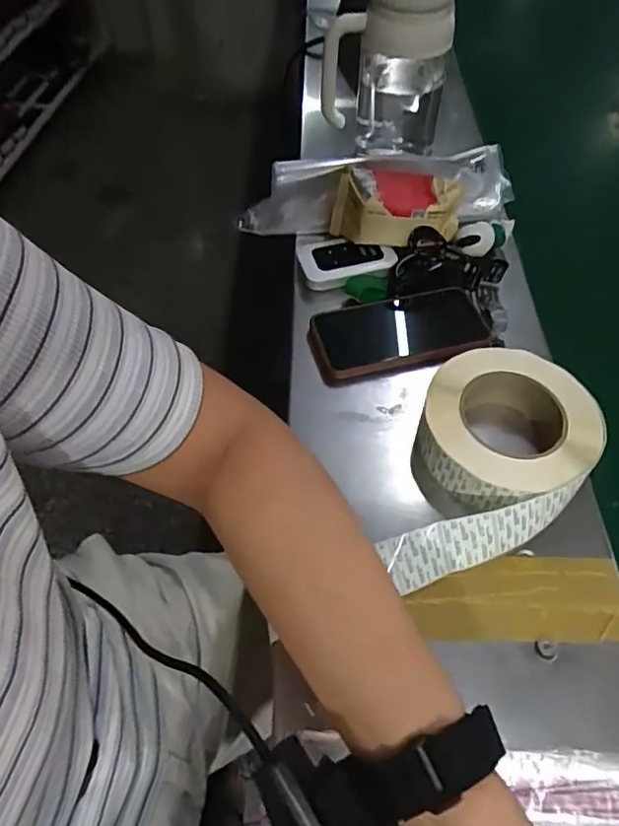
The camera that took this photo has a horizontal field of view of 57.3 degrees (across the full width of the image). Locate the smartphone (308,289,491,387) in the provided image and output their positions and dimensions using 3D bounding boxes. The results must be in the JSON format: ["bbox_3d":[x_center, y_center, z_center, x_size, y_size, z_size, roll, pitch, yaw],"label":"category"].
[{"bbox_3d":[0.085,-0.073,0.531,0.165,0.020,0.084,-8,54,-5],"label":"smartphone"}]

